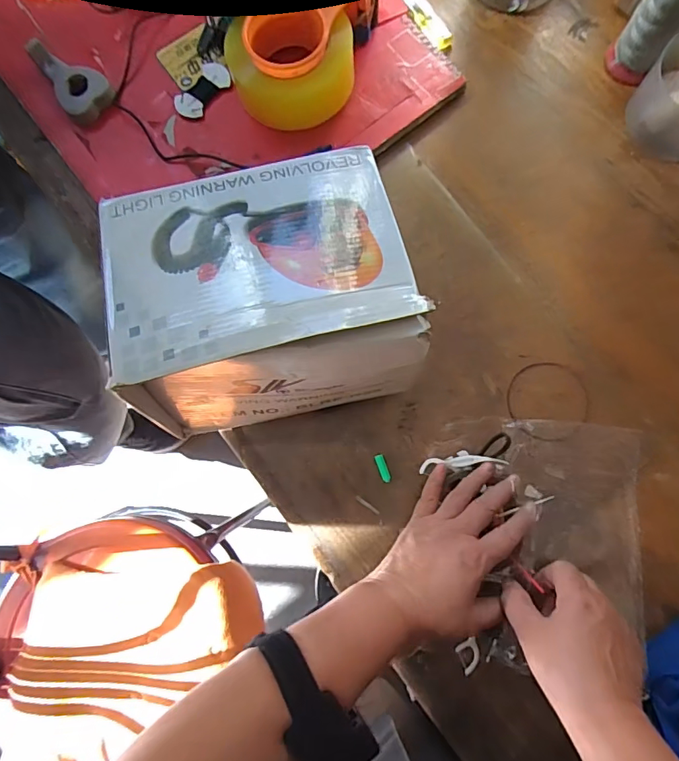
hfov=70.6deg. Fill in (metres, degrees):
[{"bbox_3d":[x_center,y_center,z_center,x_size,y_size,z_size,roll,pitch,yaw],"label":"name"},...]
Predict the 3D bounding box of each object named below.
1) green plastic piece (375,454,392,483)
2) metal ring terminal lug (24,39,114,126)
[{"bbox_3d":[0.040,0.080,0.437,0.008,0.004,0.025,-20,79,-2],"label":"green plastic piece"},{"bbox_3d":[-0.287,-0.318,0.502,0.103,0.015,0.051,44,83,9],"label":"metal ring terminal lug"}]

